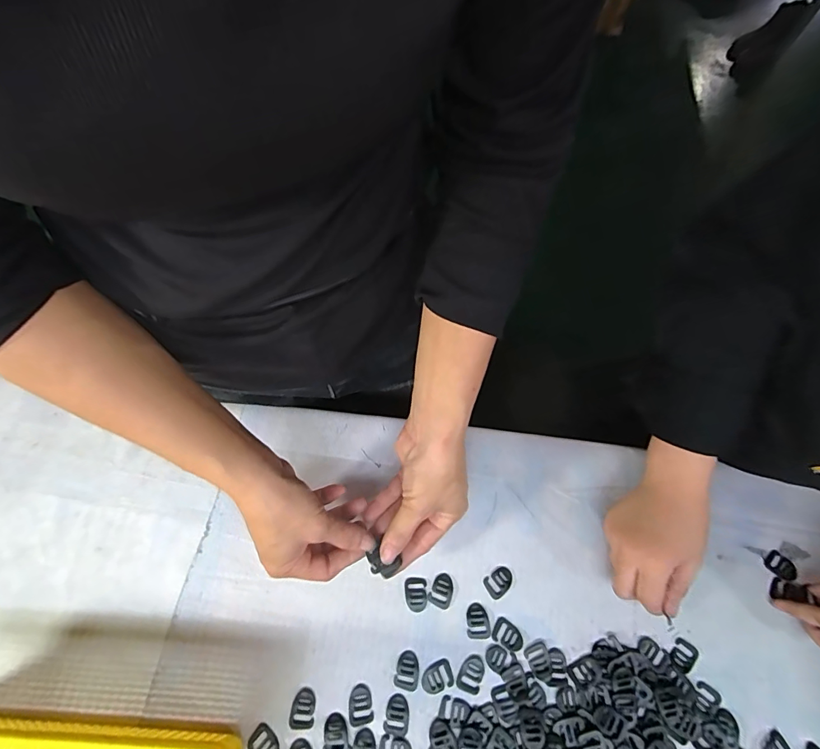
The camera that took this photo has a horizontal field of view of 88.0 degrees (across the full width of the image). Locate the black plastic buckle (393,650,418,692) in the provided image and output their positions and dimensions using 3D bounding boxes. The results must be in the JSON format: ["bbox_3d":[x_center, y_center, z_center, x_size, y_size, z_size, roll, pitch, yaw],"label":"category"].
[{"bbox_3d":[-0.003,0.247,0.354,0.020,0.004,0.028,2,67,0],"label":"black plastic buckle"}]

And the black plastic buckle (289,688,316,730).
[{"bbox_3d":[-0.087,0.272,0.345,0.019,0.004,0.028,0,67,-1],"label":"black plastic buckle"}]

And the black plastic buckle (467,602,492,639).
[{"bbox_3d":[0.060,0.214,0.369,0.020,0.004,0.027,3,67,0],"label":"black plastic buckle"}]

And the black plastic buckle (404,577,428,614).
[{"bbox_3d":[0.005,0.193,0.373,0.020,0.004,0.028,-1,67,-2],"label":"black plastic buckle"}]

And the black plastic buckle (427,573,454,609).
[{"bbox_3d":[0.029,0.192,0.379,0.020,0.004,0.027,20,68,7],"label":"black plastic buckle"}]

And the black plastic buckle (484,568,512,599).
[{"bbox_3d":[0.080,0.186,0.380,0.026,0.004,0.020,-29,71,-12],"label":"black plastic buckle"}]

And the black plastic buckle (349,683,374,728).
[{"bbox_3d":[-0.041,0.269,0.346,0.019,0.004,0.028,-10,68,-5],"label":"black plastic buckle"}]

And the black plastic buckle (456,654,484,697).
[{"bbox_3d":[0.053,0.251,0.355,0.019,0.004,0.027,30,70,11],"label":"black plastic buckle"}]

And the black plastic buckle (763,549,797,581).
[{"bbox_3d":[0.344,0.178,0.395,0.026,0.006,0.021,36,71,13],"label":"black plastic buckle"}]

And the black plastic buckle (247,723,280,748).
[{"bbox_3d":[-0.115,0.294,0.335,0.028,0.007,0.019,42,73,15],"label":"black plastic buckle"}]

